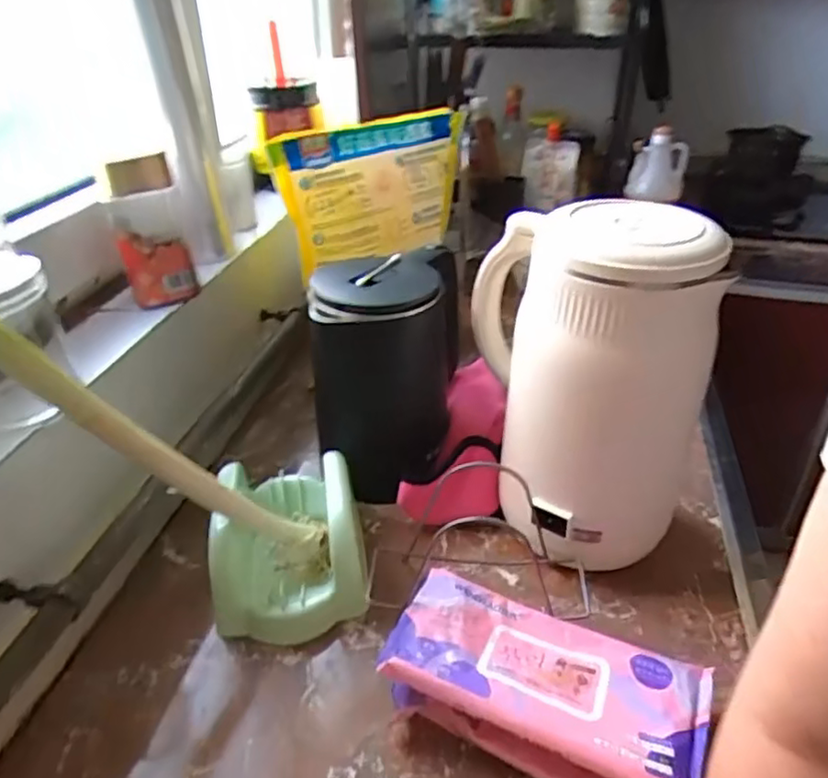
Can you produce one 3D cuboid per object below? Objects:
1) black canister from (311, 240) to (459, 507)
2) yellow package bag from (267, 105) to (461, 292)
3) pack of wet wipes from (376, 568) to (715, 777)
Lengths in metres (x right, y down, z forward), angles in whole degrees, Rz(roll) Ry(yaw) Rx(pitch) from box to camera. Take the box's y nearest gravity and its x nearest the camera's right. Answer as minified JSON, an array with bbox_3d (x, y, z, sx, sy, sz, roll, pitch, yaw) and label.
[{"bbox_3d":[-0.027,-0.004,0.675,0.137,0.257,0.136,0,33,2],"label":"black canister"},{"bbox_3d":[-0.031,-0.244,0.795,0.276,0.153,0.042,-27,21,-32],"label":"yellow package bag"},{"bbox_3d":[0.088,0.209,0.459,0.208,0.062,0.107,14,36,21],"label":"pack of wet wipes"}]

